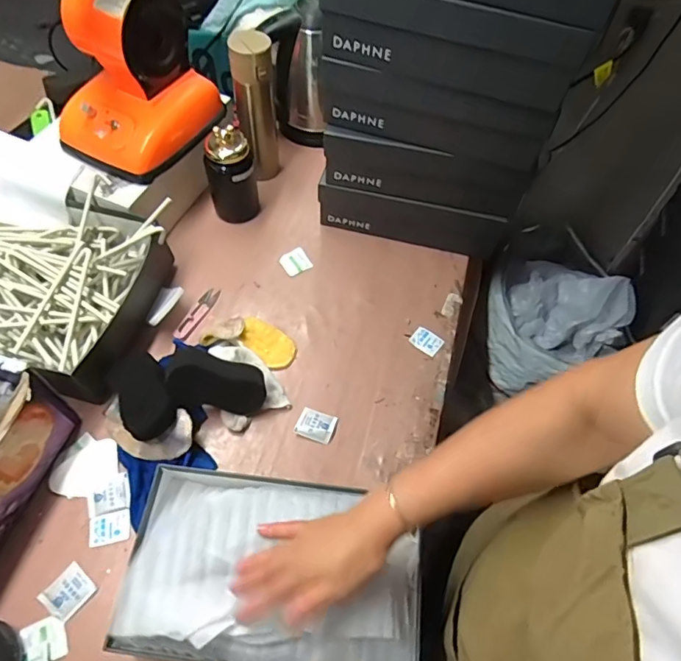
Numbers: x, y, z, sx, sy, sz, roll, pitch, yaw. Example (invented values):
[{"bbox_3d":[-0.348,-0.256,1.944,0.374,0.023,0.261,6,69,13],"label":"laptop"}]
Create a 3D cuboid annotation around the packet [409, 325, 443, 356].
[{"bbox_3d":[0.129,0.016,0.745,0.046,0.004,0.033,34,74,23],"label":"packet"}]

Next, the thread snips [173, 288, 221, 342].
[{"bbox_3d":[-0.217,-0.025,0.752,0.027,0.014,0.105,22,61,10],"label":"thread snips"}]

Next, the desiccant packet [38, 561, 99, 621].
[{"bbox_3d":[-0.308,0.295,0.558,0.047,0.010,0.048,36,64,17],"label":"desiccant packet"}]

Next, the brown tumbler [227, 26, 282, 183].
[{"bbox_3d":[-0.139,-0.363,0.819,0.062,0.235,0.064,1,59,-2],"label":"brown tumbler"}]

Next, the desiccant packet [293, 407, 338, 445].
[{"bbox_3d":[-0.033,0.126,0.664,0.050,0.010,0.040,19,60,8],"label":"desiccant packet"}]

